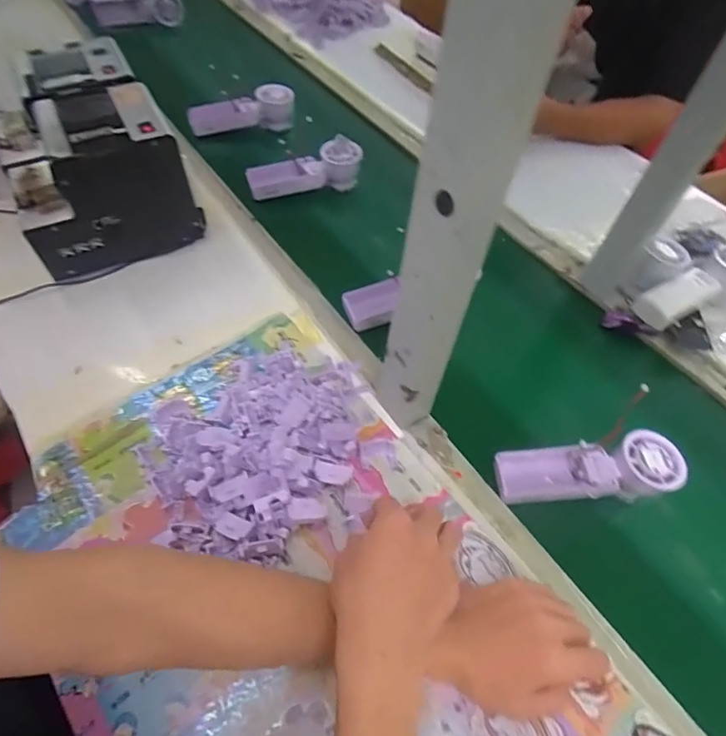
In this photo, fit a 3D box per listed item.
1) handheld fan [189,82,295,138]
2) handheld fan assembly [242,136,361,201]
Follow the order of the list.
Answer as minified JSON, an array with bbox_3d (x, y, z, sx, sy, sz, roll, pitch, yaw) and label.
[{"bbox_3d":[-0.220,-0.469,0.873,0.188,0.073,0.046,-13,59,-14],"label":"handheld fan"},{"bbox_3d":[-0.086,-0.300,0.751,0.177,0.075,0.049,-12,55,6],"label":"handheld fan assembly"}]

